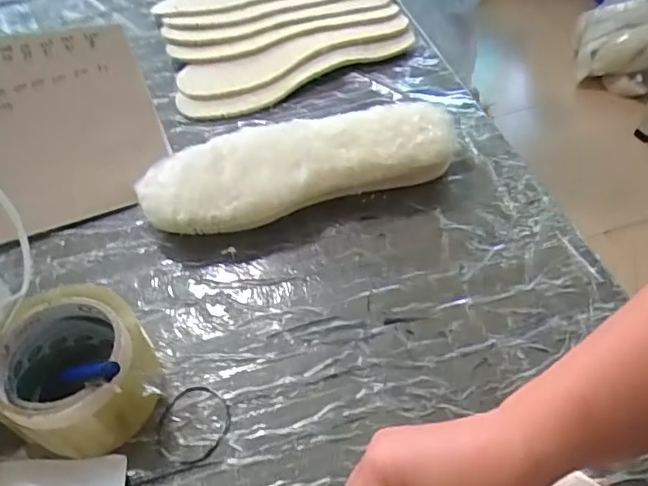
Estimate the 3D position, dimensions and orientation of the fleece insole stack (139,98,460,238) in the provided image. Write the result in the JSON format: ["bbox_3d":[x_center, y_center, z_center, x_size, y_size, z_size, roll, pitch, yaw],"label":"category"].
[{"bbox_3d":[-0.022,-0.068,0.535,0.279,0.060,0.090,-14,50,-10],"label":"fleece insole stack"}]

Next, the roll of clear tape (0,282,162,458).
[{"bbox_3d":[-0.172,0.086,0.401,0.098,0.072,0.103,-1,49,1],"label":"roll of clear tape"}]

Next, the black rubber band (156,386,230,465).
[{"bbox_3d":[-0.092,0.128,0.414,0.050,0.004,0.054,19,53,18],"label":"black rubber band"}]

